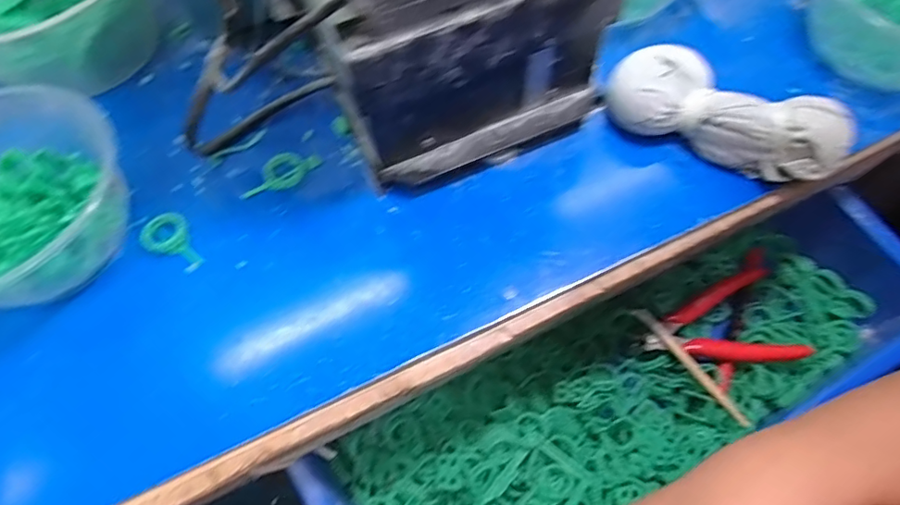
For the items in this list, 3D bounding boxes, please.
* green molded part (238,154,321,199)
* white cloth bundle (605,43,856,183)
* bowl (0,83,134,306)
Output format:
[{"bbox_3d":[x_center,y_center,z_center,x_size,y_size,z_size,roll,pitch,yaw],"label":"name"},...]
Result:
[{"bbox_3d":[-0.109,-0.051,0.354,0.053,0.008,0.022,-36,66,-17],"label":"green molded part"},{"bbox_3d":[0.166,-0.086,0.334,0.137,0.036,0.056,25,65,14],"label":"white cloth bundle"},{"bbox_3d":[-0.267,-0.026,0.317,0.136,0.061,0.126,-1,61,1],"label":"bowl"}]

